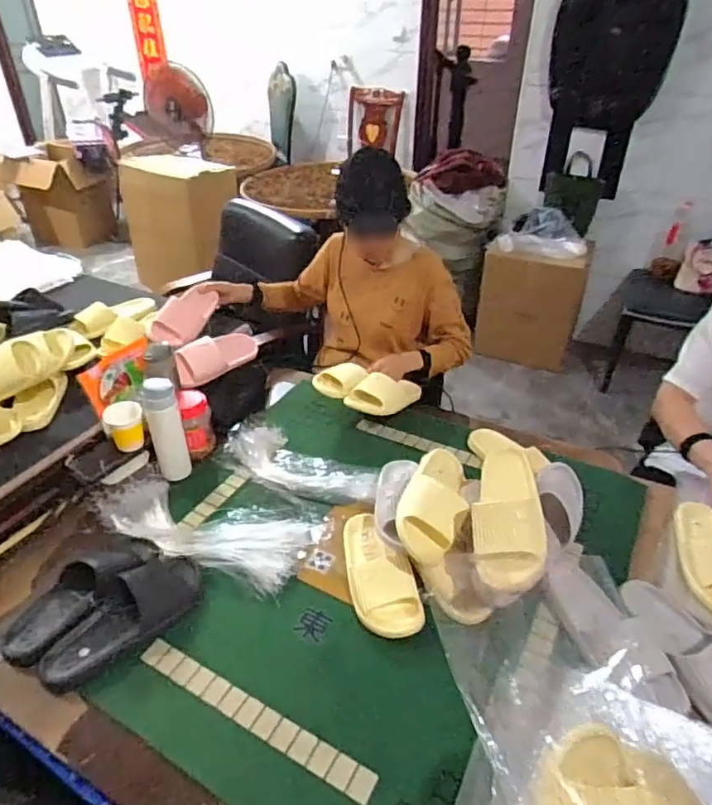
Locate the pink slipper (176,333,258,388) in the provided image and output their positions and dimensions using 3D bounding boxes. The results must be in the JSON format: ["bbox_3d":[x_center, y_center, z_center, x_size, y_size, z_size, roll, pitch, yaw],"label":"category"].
[{"bbox_3d":[-0.348,-0.114,1.396,0.202,0.103,0.072,-28,2,-17],"label":"pink slipper"}]

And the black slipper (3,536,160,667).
[{"bbox_3d":[-0.451,0.316,0.942,0.117,0.077,0.264,28,44,33],"label":"black slipper"}]

